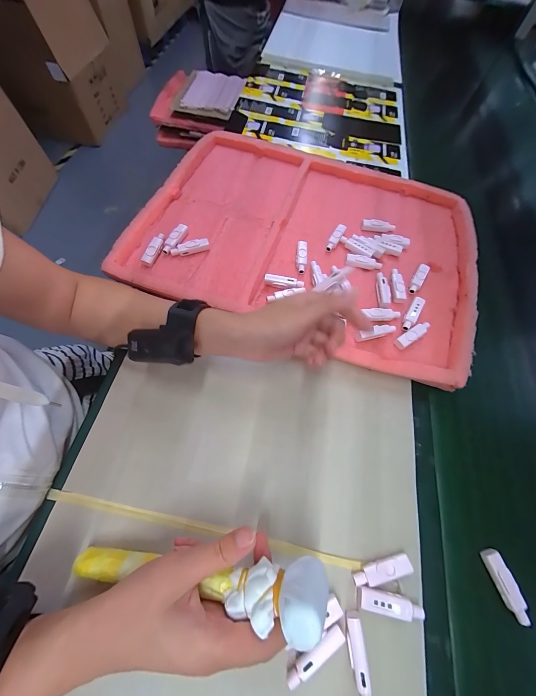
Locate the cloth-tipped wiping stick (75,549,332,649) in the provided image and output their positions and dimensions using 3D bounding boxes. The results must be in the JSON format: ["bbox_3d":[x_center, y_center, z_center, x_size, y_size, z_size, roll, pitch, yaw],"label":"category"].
[{"bbox_3d":[-0.062,0.178,0.199,0.214,0.026,0.037,-7,65,19],"label":"cloth-tipped wiping stick"}]

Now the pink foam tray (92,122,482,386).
[{"bbox_3d":[0.067,-0.183,0.414,0.508,0.039,0.393,18,67,5],"label":"pink foam tray"}]

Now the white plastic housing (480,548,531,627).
[{"bbox_3d":[0.236,0.234,0.252,0.017,0.009,0.057,-16,68,-10],"label":"white plastic housing"}]

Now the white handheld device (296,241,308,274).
[{"bbox_3d":[0.051,-0.138,0.388,0.016,0.012,0.052,7,66,0],"label":"white handheld device"}]

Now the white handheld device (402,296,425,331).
[{"bbox_3d":[0.201,-0.048,0.353,0.016,0.009,0.057,34,69,11],"label":"white handheld device"}]

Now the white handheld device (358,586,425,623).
[{"bbox_3d":[0.112,0.235,0.235,0.058,0.013,0.016,12,66,2],"label":"white handheld device"}]

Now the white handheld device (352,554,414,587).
[{"bbox_3d":[0.109,0.213,0.245,0.056,0.014,0.015,-12,68,-8],"label":"white handheld device"}]

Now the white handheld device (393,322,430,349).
[{"bbox_3d":[0.195,-0.019,0.341,0.055,0.008,0.017,-34,73,-16],"label":"white handheld device"}]

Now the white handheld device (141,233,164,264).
[{"bbox_3d":[-0.168,-0.147,0.372,0.014,0.011,0.051,14,67,3],"label":"white handheld device"}]

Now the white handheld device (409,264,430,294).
[{"bbox_3d":[0.226,-0.105,0.382,0.016,0.007,0.055,34,69,11],"label":"white handheld device"}]

